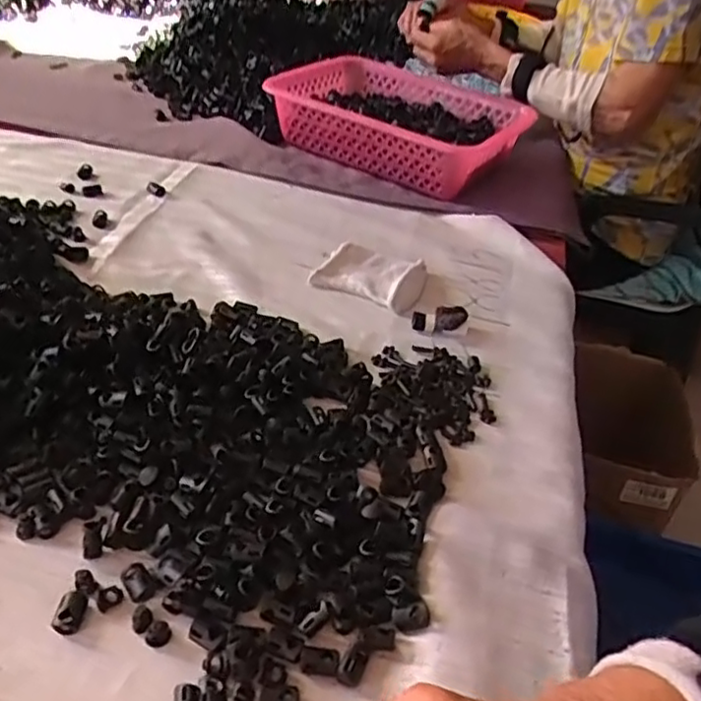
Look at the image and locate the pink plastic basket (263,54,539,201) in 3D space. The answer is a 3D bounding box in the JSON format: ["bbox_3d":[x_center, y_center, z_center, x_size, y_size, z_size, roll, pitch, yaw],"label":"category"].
[{"bbox_3d":[0.058,-0.256,0.752,0.310,0.086,0.137,33,46,27],"label":"pink plastic basket"}]

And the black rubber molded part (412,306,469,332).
[{"bbox_3d":[0.075,-0.025,0.550,0.046,0.016,0.018,-7,38,14],"label":"black rubber molded part"}]

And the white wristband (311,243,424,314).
[{"bbox_3d":[0.021,-0.074,0.596,0.095,0.020,0.067,21,41,15],"label":"white wristband"}]

